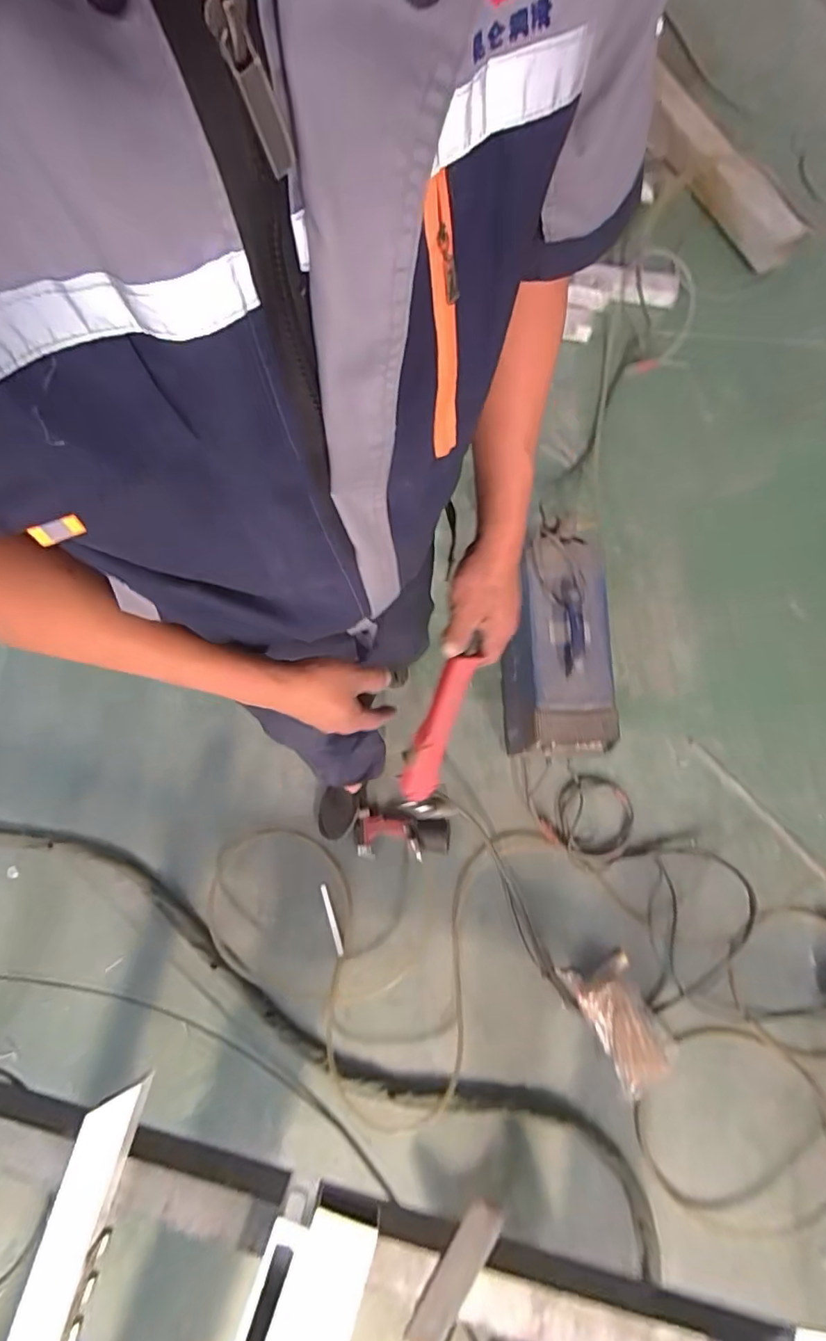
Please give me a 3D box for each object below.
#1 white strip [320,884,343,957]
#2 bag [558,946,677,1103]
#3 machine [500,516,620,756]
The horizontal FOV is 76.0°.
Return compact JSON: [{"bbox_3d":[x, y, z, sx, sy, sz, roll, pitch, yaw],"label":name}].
[{"bbox_3d":[-0.211,0.645,1.367,0.016,0.011,0.175,-18,80,-3],"label":"white strip"},{"bbox_3d":[0.515,0.853,1.287,0.162,0.055,0.304,-28,81,-5],"label":"bag"},{"bbox_3d":[0.341,-0.067,1.284,0.213,0.313,0.532,0,78,1],"label":"machine"}]

